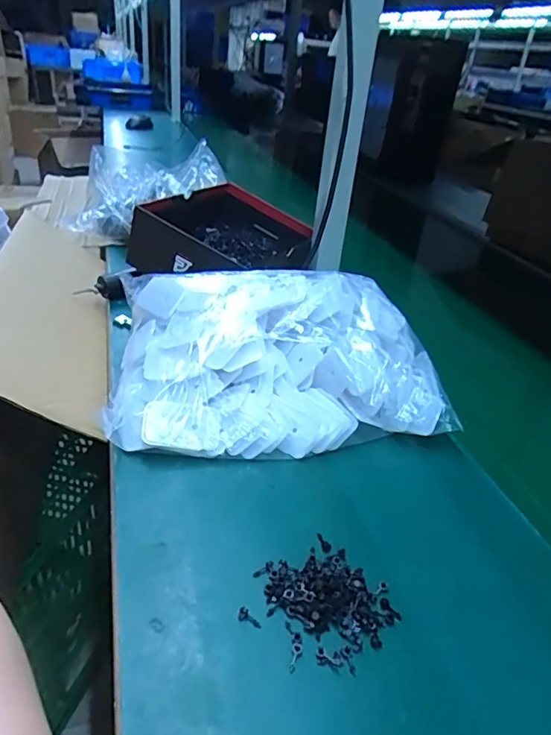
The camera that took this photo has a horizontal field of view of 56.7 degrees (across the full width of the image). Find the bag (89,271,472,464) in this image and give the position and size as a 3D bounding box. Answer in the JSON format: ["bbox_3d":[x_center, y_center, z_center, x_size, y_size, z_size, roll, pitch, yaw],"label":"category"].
[{"bbox_3d":[-0.001,-0.013,0.570,0.344,0.120,0.229,1,31,-9],"label":"bag"}]

